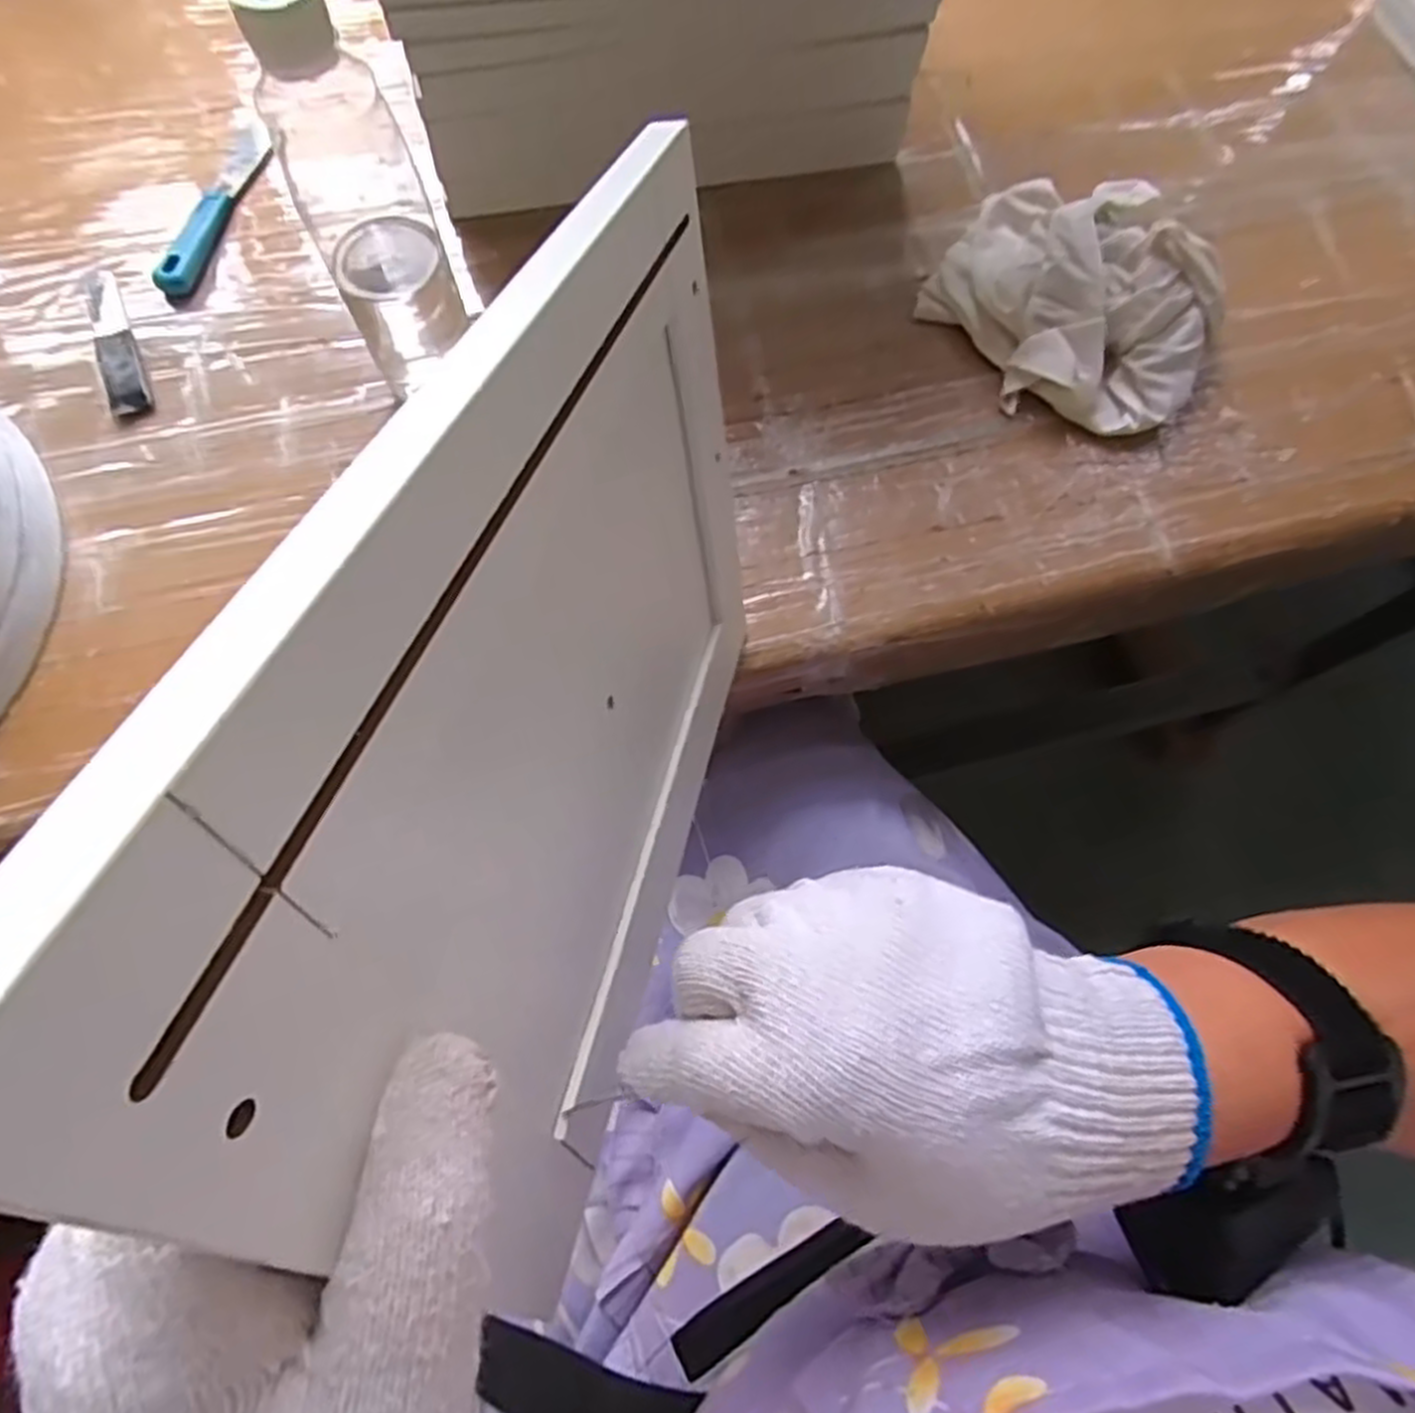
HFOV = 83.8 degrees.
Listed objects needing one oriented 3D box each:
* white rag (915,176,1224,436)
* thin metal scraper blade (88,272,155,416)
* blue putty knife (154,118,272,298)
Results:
[{"bbox_3d":[0.212,-0.237,0.450,0.160,0.055,0.137,32,74,9],"label":"white rag"},{"bbox_3d":[-0.340,-0.208,0.452,0.023,0.007,0.100,-25,73,-9],"label":"thin metal scraper blade"},{"bbox_3d":[-0.301,-0.307,0.481,0.025,0.011,0.136,8,71,2],"label":"blue putty knife"}]

